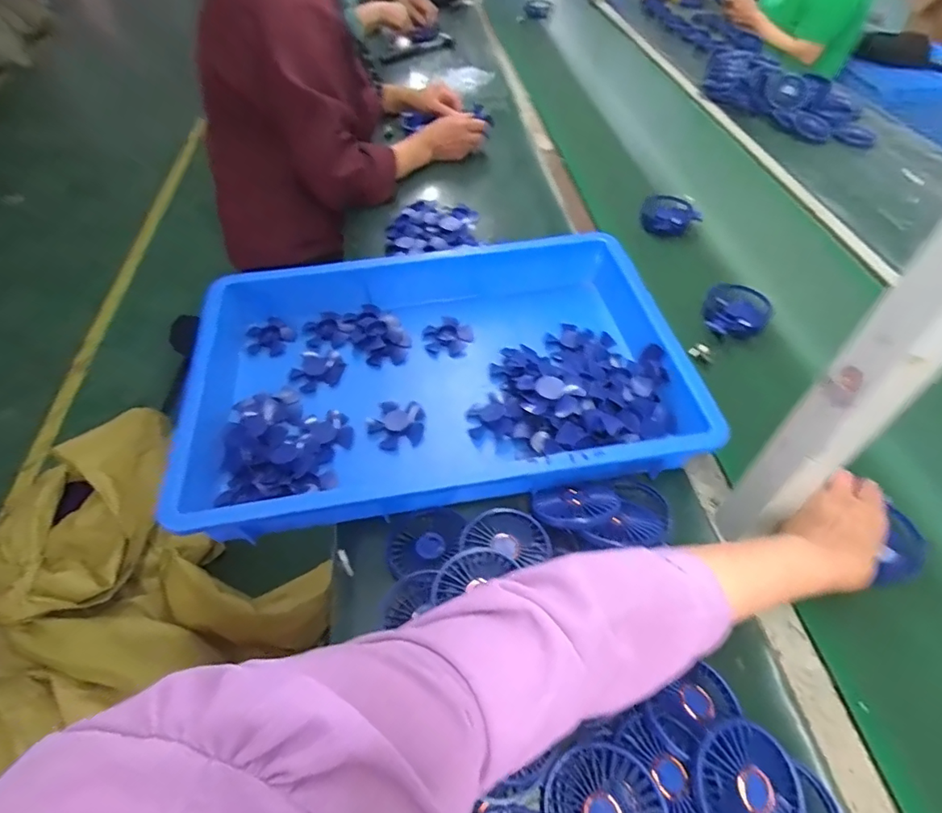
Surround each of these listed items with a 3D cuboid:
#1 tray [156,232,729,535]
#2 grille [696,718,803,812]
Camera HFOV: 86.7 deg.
[{"bbox_3d":[-0.042,-0.054,0.631,0.556,0.101,0.387,-7,52,-8],"label":"tray"},{"bbox_3d":[0.210,0.289,0.373,0.086,0.016,0.086,5,67,-12],"label":"grille"}]

